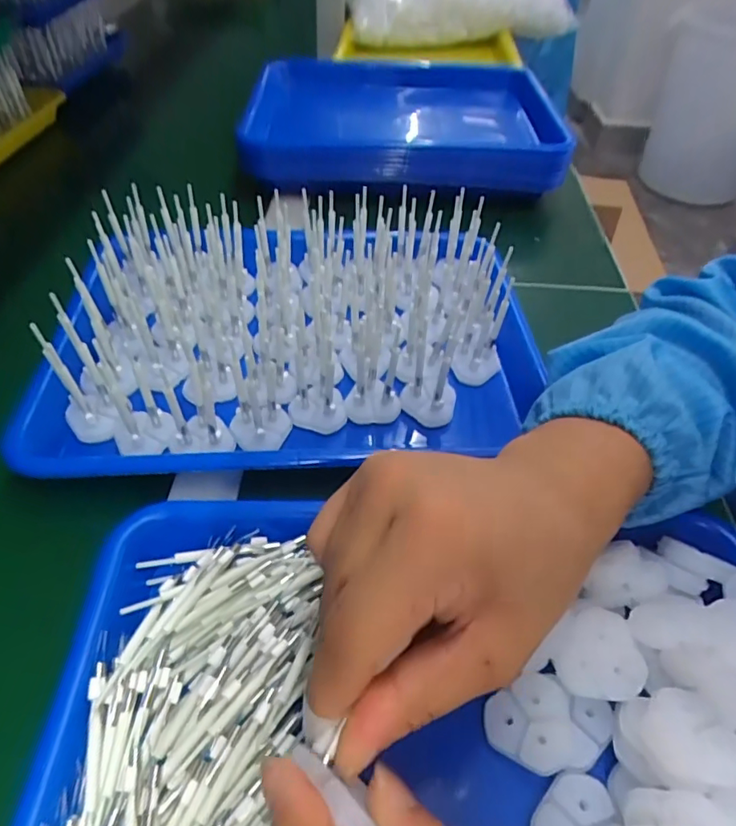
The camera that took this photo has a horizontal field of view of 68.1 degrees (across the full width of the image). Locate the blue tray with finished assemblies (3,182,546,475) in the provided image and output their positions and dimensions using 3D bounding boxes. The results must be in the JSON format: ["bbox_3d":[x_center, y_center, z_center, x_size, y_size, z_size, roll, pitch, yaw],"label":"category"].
[{"bbox_3d":[-0.046,-0.067,0.383,0.331,0.071,0.245,-1,48,-5],"label":"blue tray with finished assemblies"}]

